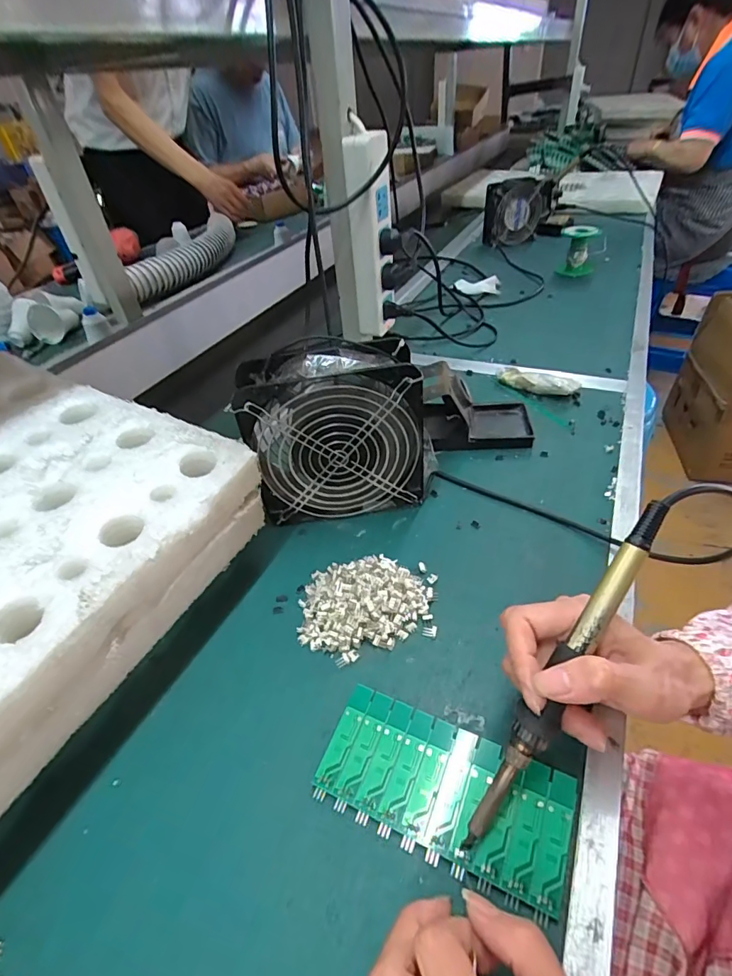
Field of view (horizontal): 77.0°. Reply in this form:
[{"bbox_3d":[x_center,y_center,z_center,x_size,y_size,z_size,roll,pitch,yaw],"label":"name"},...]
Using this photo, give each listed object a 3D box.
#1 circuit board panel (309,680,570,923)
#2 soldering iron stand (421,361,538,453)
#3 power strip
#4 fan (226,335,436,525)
[{"bbox_3d":[0.043,0.172,0.265,0.137,0.011,0.067,15,47,22],"label":"circuit board panel"},{"bbox_3d":[0.118,-0.090,0.500,0.124,0.067,0.073,-2,42,5],"label":"soldering iron stand"},{"bbox_3d":[0.008,-0.309,0.580,0.054,0.218,0.042,-8,42,-2],"label":"power strip"},{"bbox_3d":[-0.024,-0.049,0.410,0.153,0.153,0.061,-9,42,-3],"label":"fan"}]

